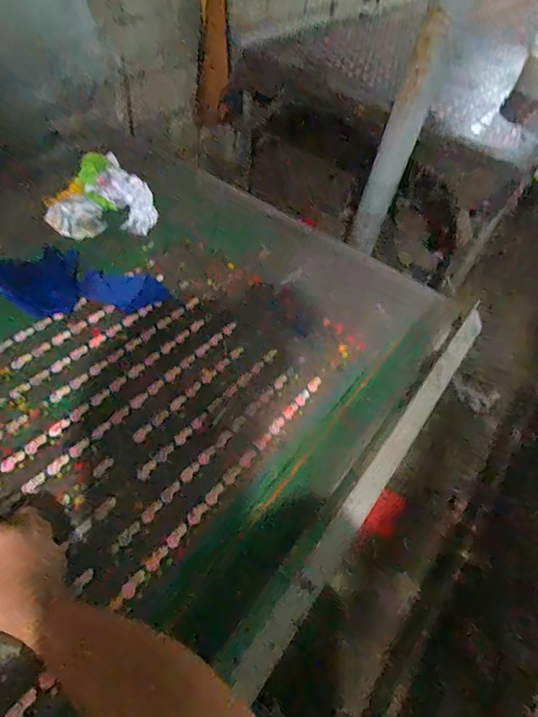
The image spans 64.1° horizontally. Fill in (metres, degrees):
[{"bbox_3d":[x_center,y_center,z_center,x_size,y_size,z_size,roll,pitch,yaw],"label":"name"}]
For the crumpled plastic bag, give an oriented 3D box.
[{"bbox_3d":[-0.416,-0.402,1.068,0.247,0.091,0.264,-11,50,-15],"label":"crumpled plastic bag"}]

